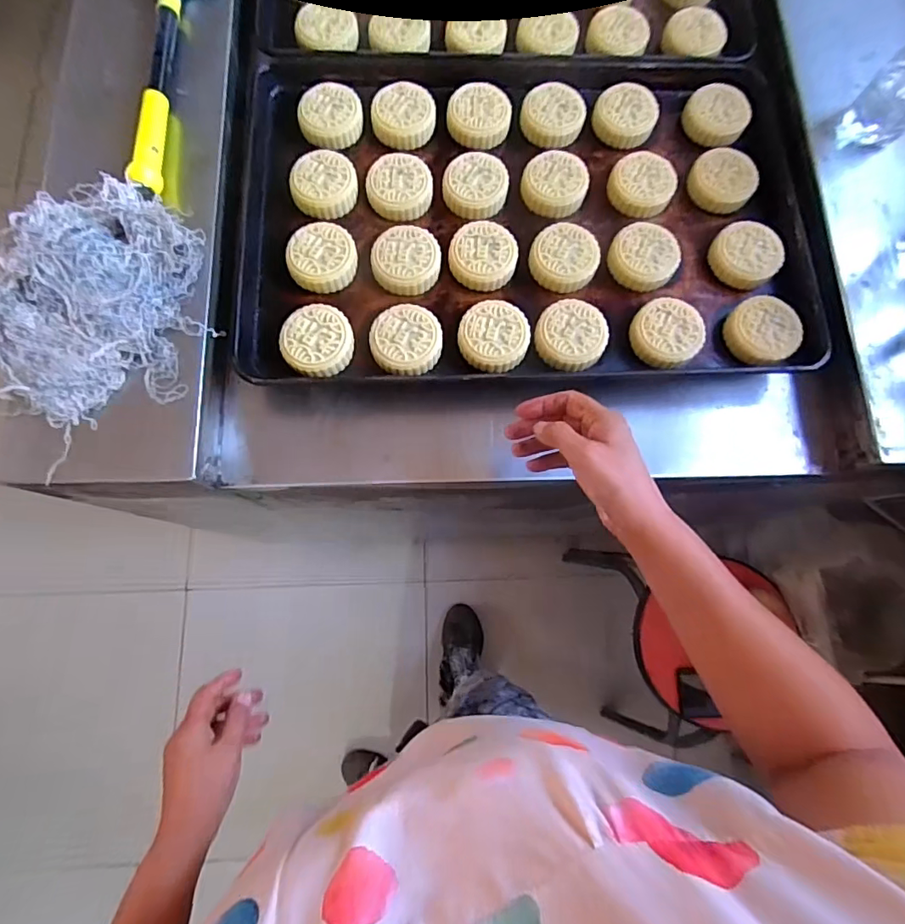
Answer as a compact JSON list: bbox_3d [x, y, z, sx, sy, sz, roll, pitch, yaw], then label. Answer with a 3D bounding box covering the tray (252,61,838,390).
[{"bbox_3d":[0.077,-0.278,0.566,0.594,0.037,0.396,-3,76,-1],"label":"tray"}]

